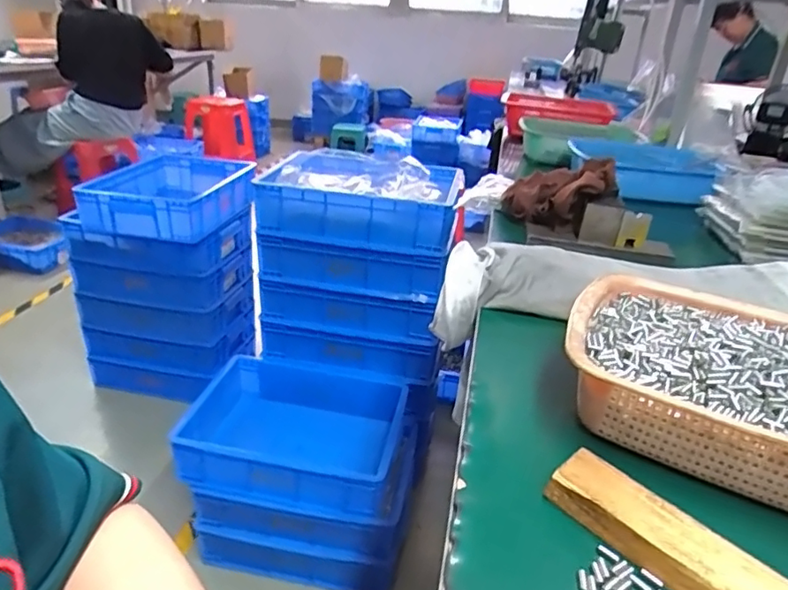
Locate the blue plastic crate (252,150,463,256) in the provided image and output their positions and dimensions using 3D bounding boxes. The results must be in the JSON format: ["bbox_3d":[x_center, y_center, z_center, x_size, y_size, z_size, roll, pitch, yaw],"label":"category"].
[{"bbox_3d":[-0.066,-0.214,1.259,0.406,0.124,0.284,8,25,9],"label":"blue plastic crate"}]

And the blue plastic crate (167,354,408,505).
[{"bbox_3d":[-0.204,0.284,1.177,0.415,0.120,0.302,8,26,11],"label":"blue plastic crate"}]

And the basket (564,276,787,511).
[{"bbox_3d":[0.289,0.074,0.455,0.281,0.070,0.208,14,27,21],"label":"basket"}]

